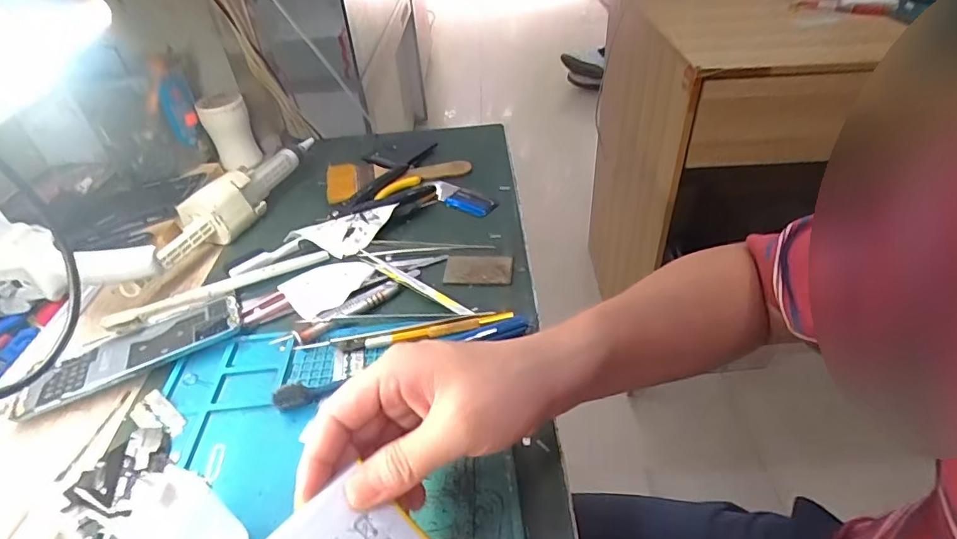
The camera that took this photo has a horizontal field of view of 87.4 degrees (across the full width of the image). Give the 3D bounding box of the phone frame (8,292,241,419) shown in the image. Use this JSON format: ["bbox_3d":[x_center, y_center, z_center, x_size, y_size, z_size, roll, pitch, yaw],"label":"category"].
[{"bbox_3d":[-0.271,0.060,0.397,0.154,0.009,0.071,-22,44,-21],"label":"phone frame"}]

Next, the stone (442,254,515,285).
[{"bbox_3d":[0.000,-0.001,0.451,0.060,0.006,0.038,1,40,6],"label":"stone"}]

